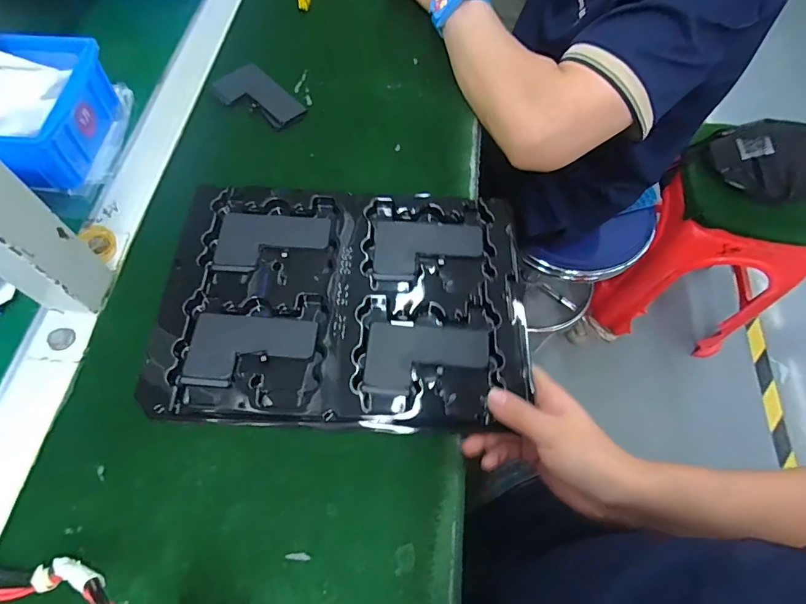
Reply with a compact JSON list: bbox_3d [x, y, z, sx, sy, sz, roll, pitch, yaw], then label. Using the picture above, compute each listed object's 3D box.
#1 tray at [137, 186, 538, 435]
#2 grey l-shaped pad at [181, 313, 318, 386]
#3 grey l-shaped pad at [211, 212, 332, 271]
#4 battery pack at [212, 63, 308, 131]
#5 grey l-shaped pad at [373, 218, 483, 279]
[{"bbox_3d":[-0.045,-0.004,0.384,0.288,0.013,0.210,3,64,-2],"label":"tray"},{"bbox_3d":[-0.119,0.038,0.364,0.095,0.004,0.058,3,64,-2],"label":"grey l-shaped pad"},{"bbox_3d":[-0.115,-0.055,0.412,0.098,0.004,0.059,-2,64,-5],"label":"grey l-shaped pad"},{"bbox_3d":[-0.152,-0.214,0.484,0.099,0.009,0.055,42,69,16],"label":"battery pack"},{"bbox_3d":[0.023,-0.049,0.417,0.097,0.005,0.061,0,64,-4],"label":"grey l-shaped pad"}]

